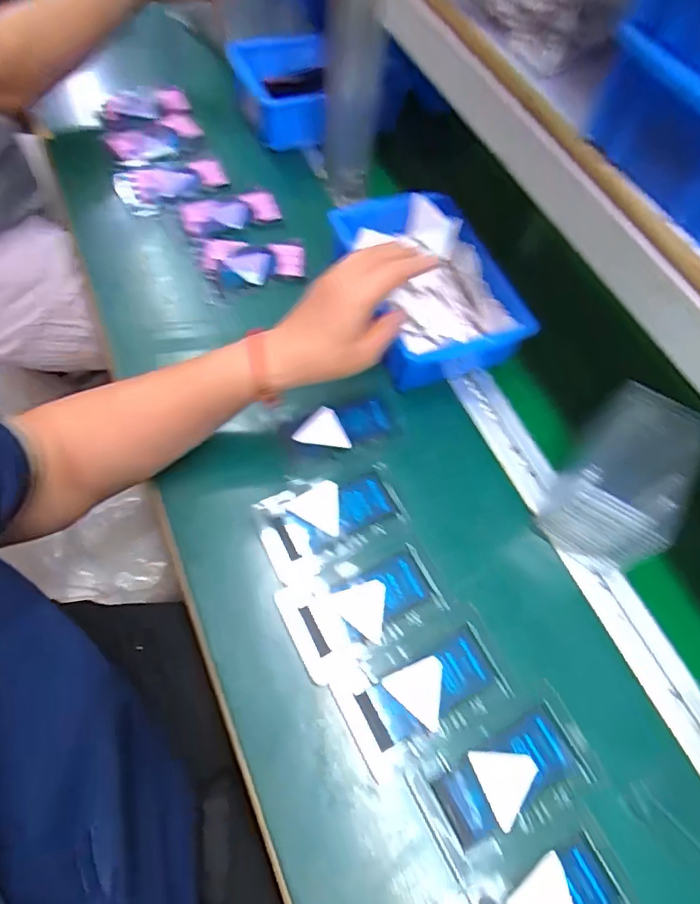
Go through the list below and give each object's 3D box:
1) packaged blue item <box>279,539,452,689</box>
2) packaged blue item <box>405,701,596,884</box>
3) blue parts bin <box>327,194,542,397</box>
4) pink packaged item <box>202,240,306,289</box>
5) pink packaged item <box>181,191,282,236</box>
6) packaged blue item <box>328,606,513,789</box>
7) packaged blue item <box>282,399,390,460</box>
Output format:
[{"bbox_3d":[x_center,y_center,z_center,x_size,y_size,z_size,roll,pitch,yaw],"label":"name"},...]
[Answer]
[{"bbox_3d":[0.009,0.120,0.415,0.118,0.006,0.073,-26,68,-14],"label":"packaged blue item"},{"bbox_3d":[0.106,0.230,0.368,0.116,0.004,0.067,-27,68,-14],"label":"packaged blue item"},{"bbox_3d":[0.075,-0.168,0.529,0.146,0.057,0.207,-14,65,-9],"label":"blue parts bin"},{"bbox_3d":[-0.103,-0.206,0.568,0.105,0.009,0.058,-4,64,-4],"label":"pink packaged item"},{"bbox_3d":[-0.136,-0.274,0.598,0.107,0.004,0.045,-12,65,-8],"label":"pink packaged item"},{"bbox_3d":[0.055,0.175,0.392,0.123,0.007,0.075,-27,68,-14],"label":"packaged blue item"},{"bbox_3d":[-0.012,-0.022,0.485,0.097,0.009,0.042,-17,66,-10],"label":"packaged blue item"}]

